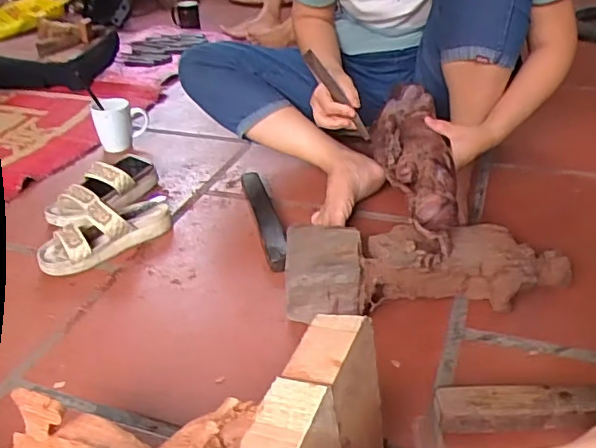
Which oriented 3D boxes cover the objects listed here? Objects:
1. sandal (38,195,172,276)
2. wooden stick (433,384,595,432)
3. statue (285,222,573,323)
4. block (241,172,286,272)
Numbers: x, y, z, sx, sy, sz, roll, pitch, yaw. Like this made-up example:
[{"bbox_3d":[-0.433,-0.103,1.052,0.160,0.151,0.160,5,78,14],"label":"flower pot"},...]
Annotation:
[{"bbox_3d":[-0.310,0.010,0.948,0.229,0.077,0.072,-22,36,-28],"label":"sandal"},{"bbox_3d":[0.263,0.200,0.631,0.223,0.036,0.049,-3,31,0],"label":"wooden stick"},{"bbox_3d":[0.174,0.057,0.790,0.377,0.110,0.134,-2,31,2],"label":"statue"},{"bbox_3d":[-0.057,-0.014,0.992,0.039,0.028,0.296,-9,32,-10],"label":"block"}]

